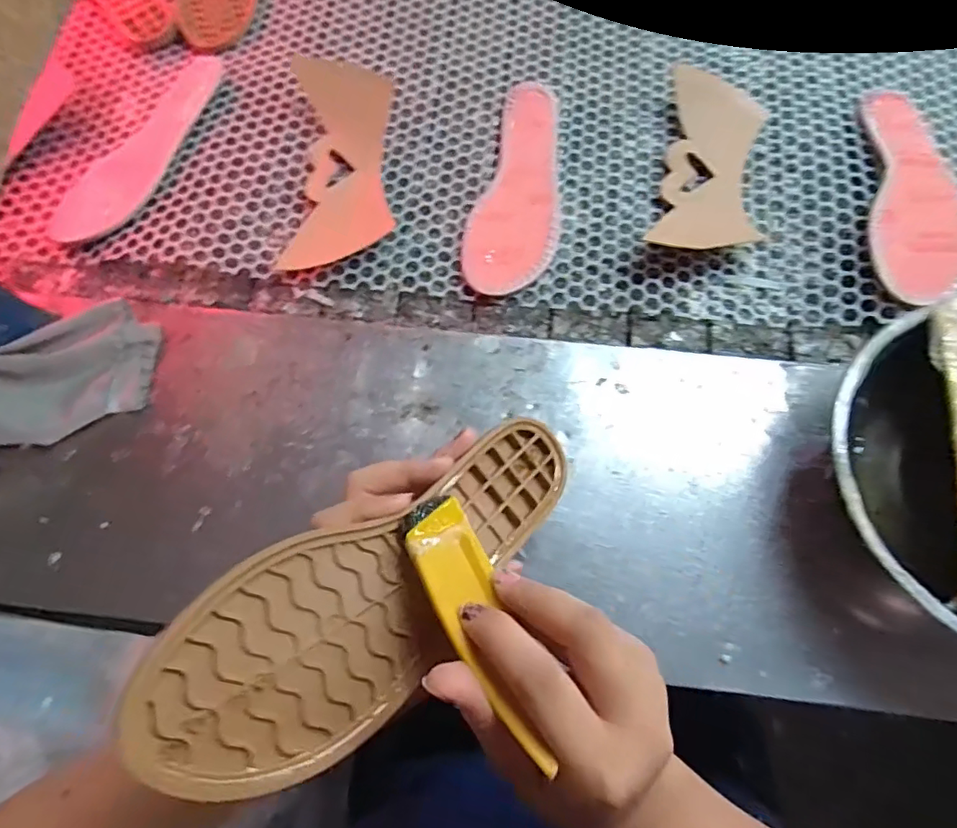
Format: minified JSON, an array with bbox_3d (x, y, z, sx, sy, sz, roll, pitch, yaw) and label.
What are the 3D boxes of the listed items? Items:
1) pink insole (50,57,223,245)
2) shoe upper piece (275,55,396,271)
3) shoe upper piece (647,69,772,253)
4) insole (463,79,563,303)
[{"bbox_3d":[-0.318,-0.255,0.535,0.091,0.004,0.233,28,76,21],"label":"pink insole"},{"bbox_3d":[-0.130,-0.250,0.517,0.094,0.028,0.242,-2,70,0],"label":"shoe upper piece"},{"bbox_3d":[0.215,-0.234,0.509,0.088,0.006,0.195,12,74,4],"label":"shoe upper piece"},{"bbox_3d":[0.043,-0.211,0.509,0.077,0.010,0.233,13,72,8],"label":"insole"}]

